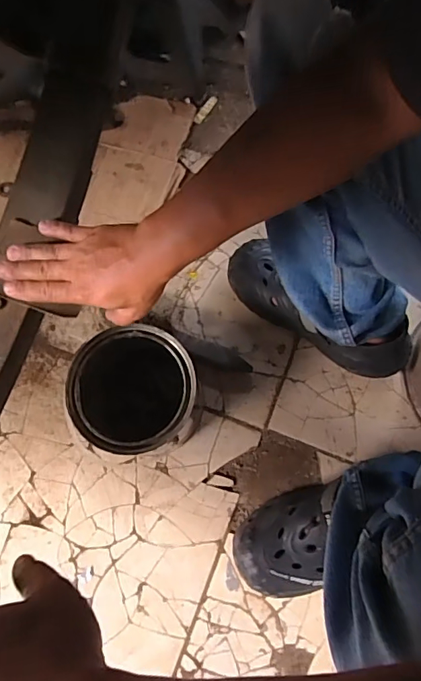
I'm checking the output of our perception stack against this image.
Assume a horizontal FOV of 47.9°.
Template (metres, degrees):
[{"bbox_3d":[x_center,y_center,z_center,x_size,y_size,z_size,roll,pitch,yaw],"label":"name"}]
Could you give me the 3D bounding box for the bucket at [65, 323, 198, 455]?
[{"bbox_3d":[-0.096,0.074,0.620,0.155,0.159,0.144,-4,76,0],"label":"bucket"}]

